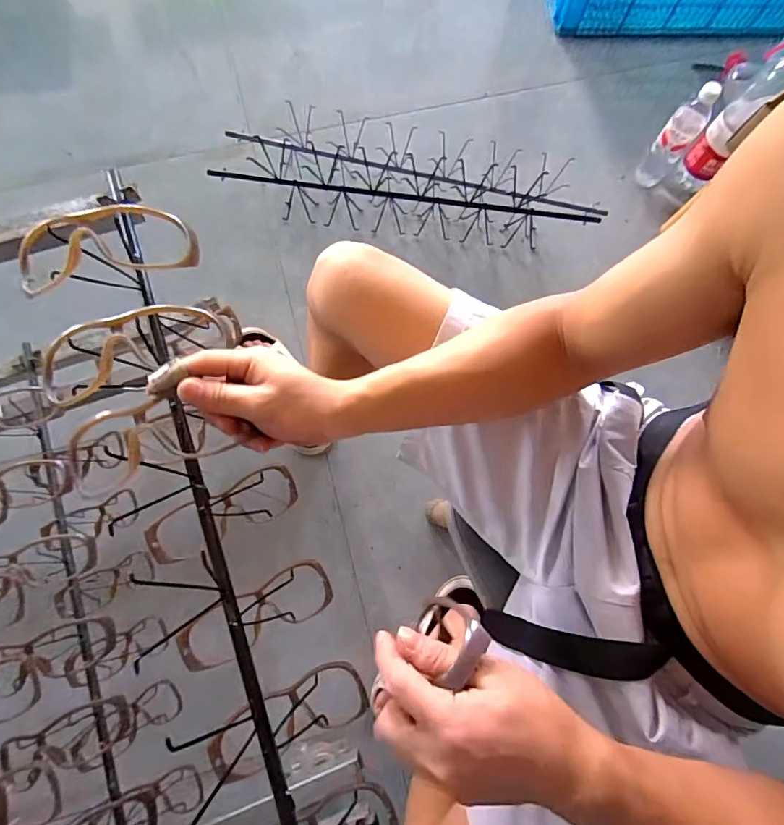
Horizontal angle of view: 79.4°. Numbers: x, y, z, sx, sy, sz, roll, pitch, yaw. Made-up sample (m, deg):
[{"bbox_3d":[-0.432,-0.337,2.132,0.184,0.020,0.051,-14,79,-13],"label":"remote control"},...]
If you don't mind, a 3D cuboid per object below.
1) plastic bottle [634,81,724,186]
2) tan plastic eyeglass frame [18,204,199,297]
[{"bbox_3d":[0.546,-0.527,0.908,0.061,0.188,0.061,38,78,7],"label":"plastic bottle"},{"bbox_3d":[-0.216,-0.127,0.360,0.121,0.036,0.061,-19,77,-6],"label":"tan plastic eyeglass frame"}]

